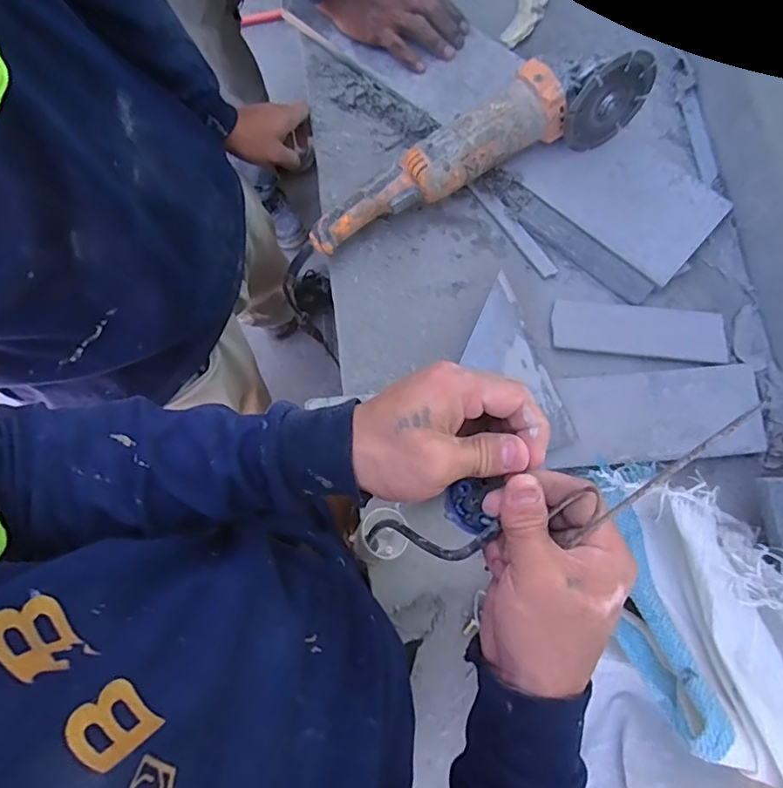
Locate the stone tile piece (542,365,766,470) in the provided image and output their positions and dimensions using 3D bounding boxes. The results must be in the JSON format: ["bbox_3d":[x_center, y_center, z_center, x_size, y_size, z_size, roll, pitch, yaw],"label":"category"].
[{"bbox_3d":[0.274,0.022,0.564,0.222,0.019,0.095,-4,80,0],"label":"stone tile piece"}]

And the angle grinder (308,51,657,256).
[{"bbox_3d":[0.083,-0.268,0.589,0.382,0.120,0.079,-22,80,-3],"label":"angle grinder"}]

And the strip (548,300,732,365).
[{"bbox_3d":[0.269,-0.071,0.585,0.180,0.015,0.059,7,80,2],"label":"strip"}]

